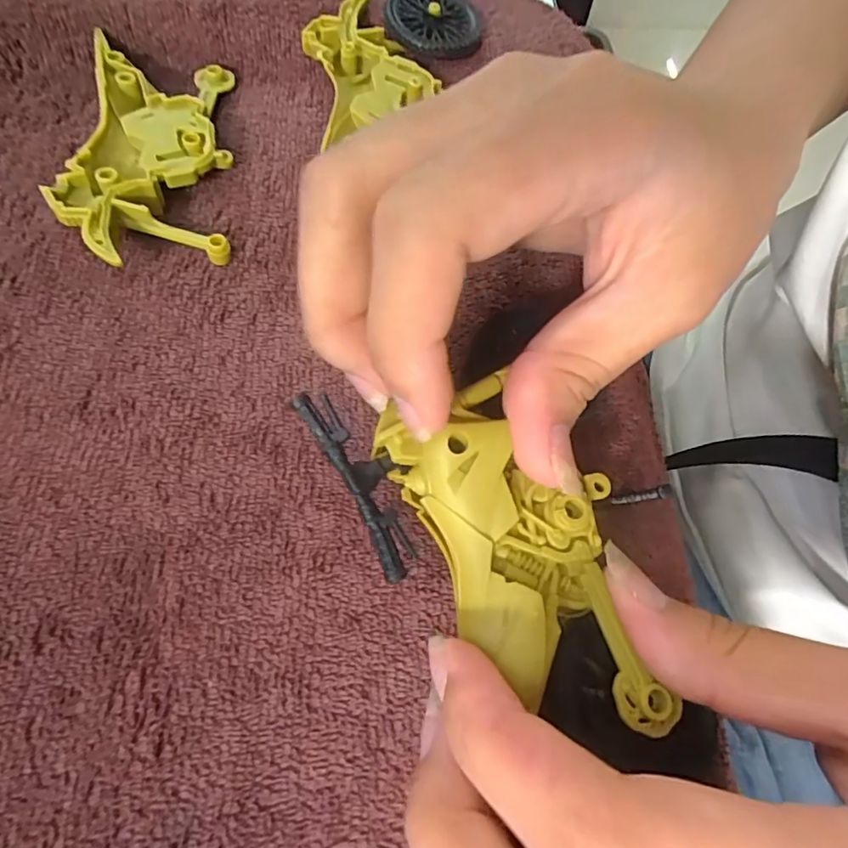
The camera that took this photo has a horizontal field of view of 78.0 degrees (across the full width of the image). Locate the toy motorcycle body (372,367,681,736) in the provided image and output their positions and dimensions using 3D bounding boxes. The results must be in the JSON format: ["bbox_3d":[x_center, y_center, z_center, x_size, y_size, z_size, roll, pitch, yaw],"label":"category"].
[{"bbox_3d":[0.025,0.027,0.116,0.042,0.013,0.080,-24,70,-12],"label":"toy motorcycle body"}]

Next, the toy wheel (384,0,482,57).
[{"bbox_3d":[0.004,-0.160,0.207,0.036,0.008,0.036,1,65,-3],"label":"toy wheel"}]

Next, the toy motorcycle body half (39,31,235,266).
[{"bbox_3d":[-0.091,-0.091,0.176,0.048,0.014,0.096,-5,65,-6],"label":"toy motorcycle body half"}]

